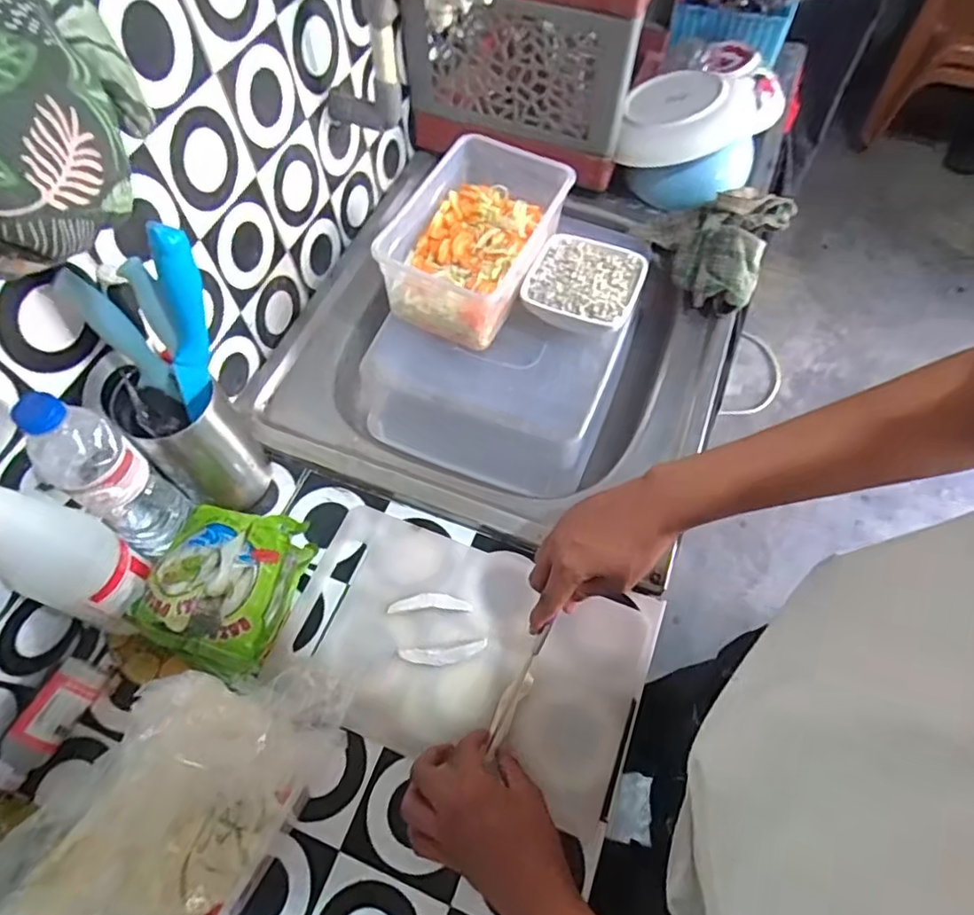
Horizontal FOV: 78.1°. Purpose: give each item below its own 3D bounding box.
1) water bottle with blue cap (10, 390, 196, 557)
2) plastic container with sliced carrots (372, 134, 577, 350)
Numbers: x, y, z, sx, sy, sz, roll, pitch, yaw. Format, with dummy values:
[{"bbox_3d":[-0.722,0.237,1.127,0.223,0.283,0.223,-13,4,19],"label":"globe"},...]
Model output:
[{"bbox_3d":[-0.318,0.018,0.509,0.060,0.200,0.060,32,66,17],"label":"water bottle with blue cap"},{"bbox_3d":[-0.018,-0.258,0.696,0.158,0.087,0.234,23,64,13],"label":"plastic container with sliced carrots"}]

